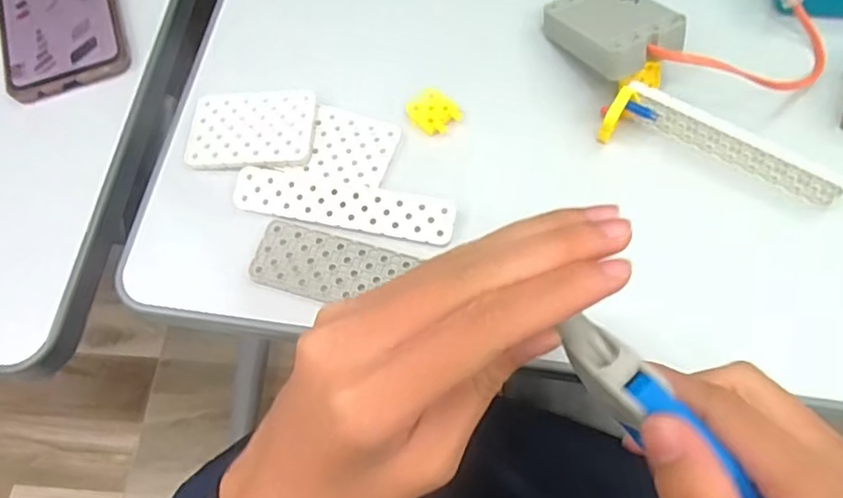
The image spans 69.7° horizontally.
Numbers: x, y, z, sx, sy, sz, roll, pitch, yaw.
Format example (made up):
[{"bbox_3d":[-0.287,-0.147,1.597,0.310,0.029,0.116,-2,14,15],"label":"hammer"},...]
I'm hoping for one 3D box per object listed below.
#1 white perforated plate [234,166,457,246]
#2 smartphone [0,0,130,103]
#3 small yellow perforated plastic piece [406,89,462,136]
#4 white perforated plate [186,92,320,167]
[{"bbox_3d":[-0.044,-0.025,0.340,0.123,0.005,0.027,10,66,7],"label":"white perforated plate"},{"bbox_3d":[-0.246,-0.170,0.405,0.072,0.009,0.155,-18,66,-6],"label":"smartphone"},{"bbox_3d":[0.007,-0.082,0.364,0.026,0.004,0.029,-42,70,-15],"label":"small yellow perforated plastic piece"},{"bbox_3d":[-0.101,-0.072,0.359,0.074,0.007,0.051,2,66,3],"label":"white perforated plate"}]

